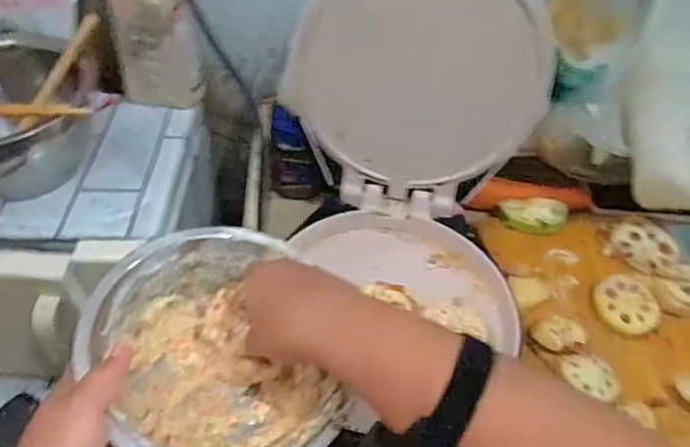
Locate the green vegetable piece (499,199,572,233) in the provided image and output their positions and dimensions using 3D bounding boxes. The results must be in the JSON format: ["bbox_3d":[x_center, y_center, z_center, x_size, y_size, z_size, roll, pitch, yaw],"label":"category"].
[{"bbox_3d":[0.253,-0.009,0.745,0.089,0.030,0.044,-3,49,-8],"label":"green vegetable piece"}]

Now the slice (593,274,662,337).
[{"bbox_3d":[0.329,0.094,0.653,0.063,0.018,0.076,-36,55,0],"label":"slice"}]

